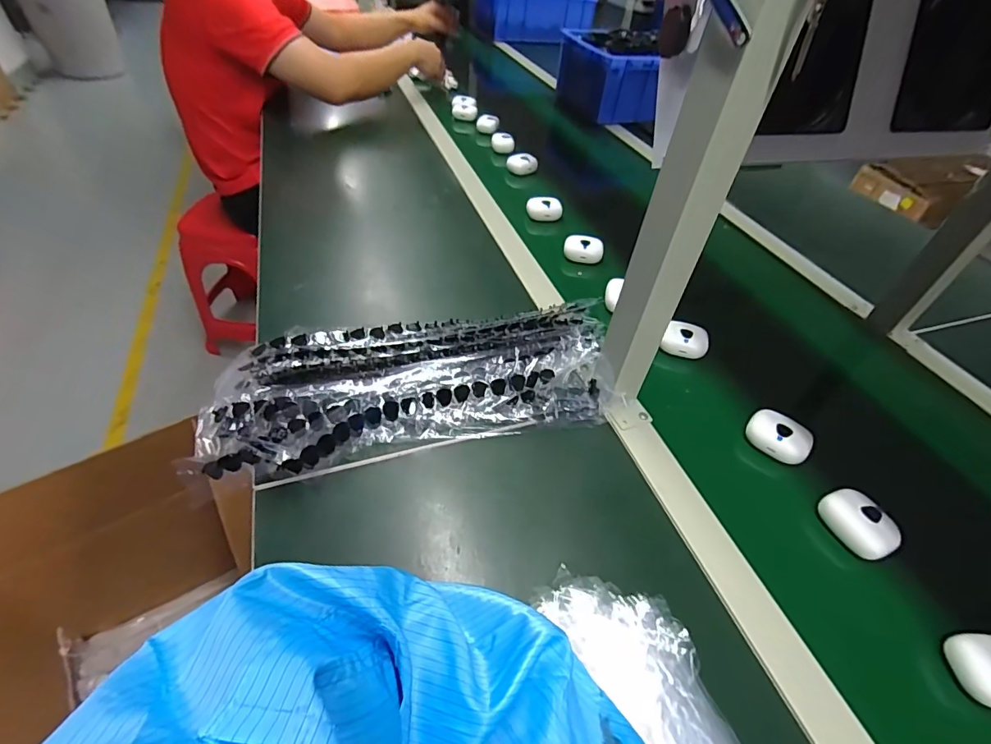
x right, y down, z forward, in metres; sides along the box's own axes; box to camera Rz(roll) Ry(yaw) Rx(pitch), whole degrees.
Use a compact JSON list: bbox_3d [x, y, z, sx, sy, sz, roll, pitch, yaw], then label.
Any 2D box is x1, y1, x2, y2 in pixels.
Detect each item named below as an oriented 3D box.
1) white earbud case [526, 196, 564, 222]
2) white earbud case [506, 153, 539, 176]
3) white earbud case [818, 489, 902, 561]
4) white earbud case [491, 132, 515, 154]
[{"bbox_3d":[0.084,-0.280,0.789,0.060,0.029,0.038,3,45,-2],"label":"white earbud case"},{"bbox_3d":[0.053,-0.416,0.921,0.061,0.030,0.035,7,45,2],"label":"white earbud case"},{"bbox_3d":[0.327,0.137,0.416,0.041,0.030,0.060,-17,49,-21],"label":"white earbud case"},{"bbox_3d":[0.017,-0.495,0.997,0.049,0.029,0.049,3,45,-2],"label":"white earbud case"}]

